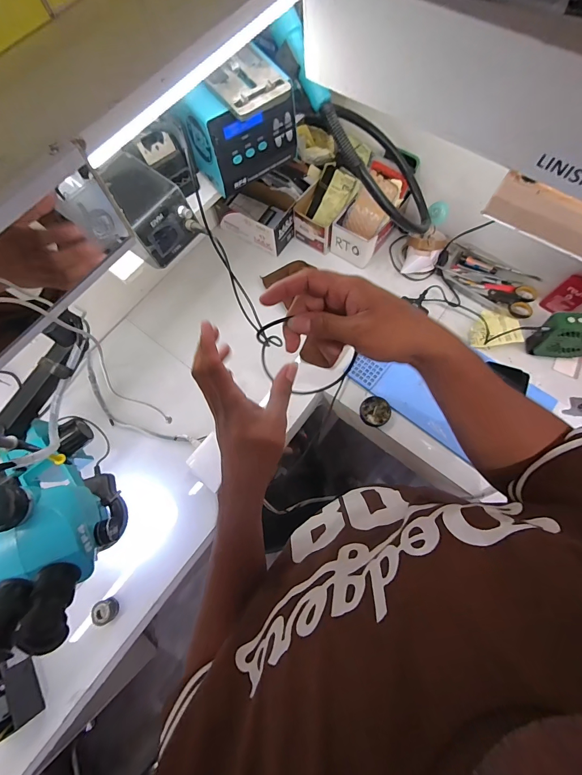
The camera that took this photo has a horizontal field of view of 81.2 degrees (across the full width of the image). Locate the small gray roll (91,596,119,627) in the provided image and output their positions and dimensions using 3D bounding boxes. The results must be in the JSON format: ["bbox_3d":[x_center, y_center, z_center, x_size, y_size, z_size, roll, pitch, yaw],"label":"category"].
[{"bbox_3d":[-0.333,0.404,0.616,0.035,0.041,0.037,-26,73,-6],"label":"small gray roll"}]

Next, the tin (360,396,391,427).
[{"bbox_3d":[0.178,0.049,0.717,0.062,0.015,0.062,-1,72,2],"label":"tin"}]

